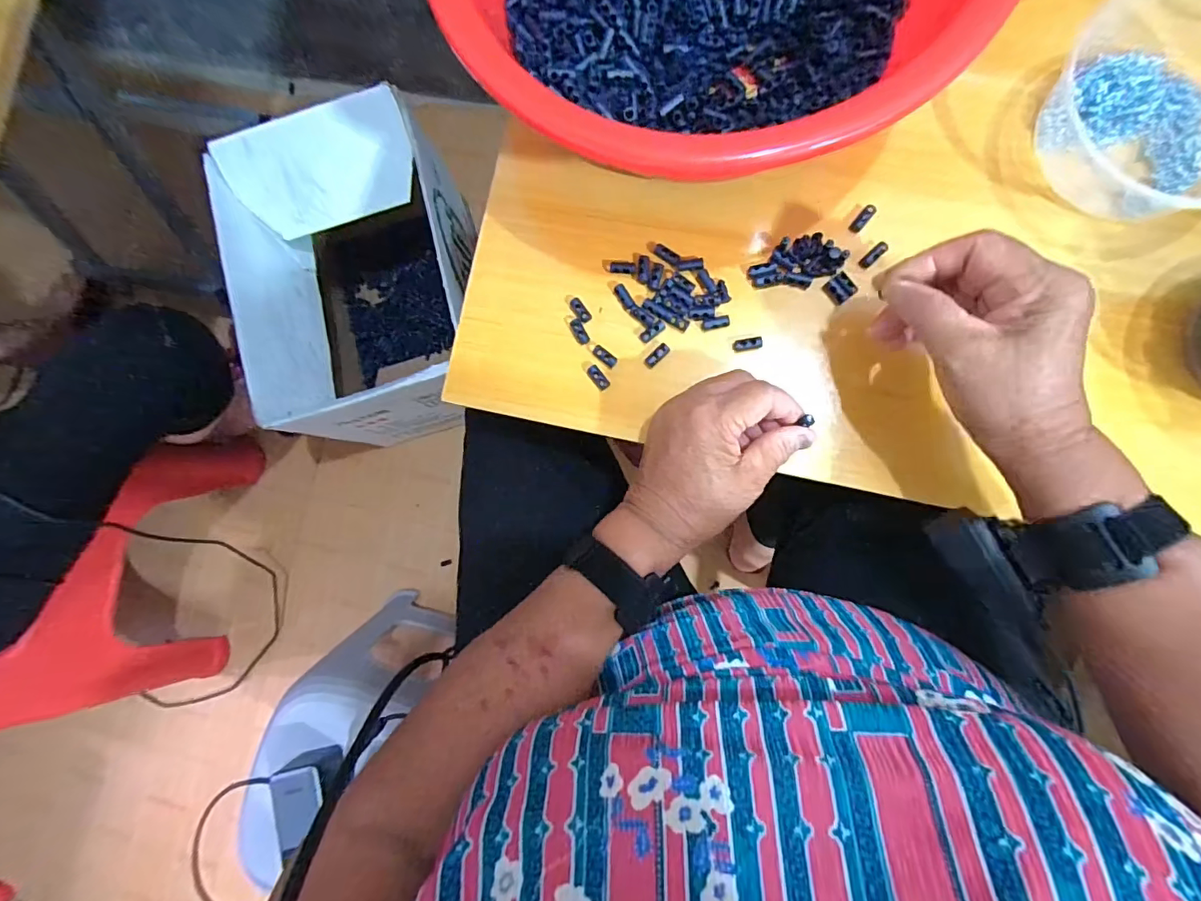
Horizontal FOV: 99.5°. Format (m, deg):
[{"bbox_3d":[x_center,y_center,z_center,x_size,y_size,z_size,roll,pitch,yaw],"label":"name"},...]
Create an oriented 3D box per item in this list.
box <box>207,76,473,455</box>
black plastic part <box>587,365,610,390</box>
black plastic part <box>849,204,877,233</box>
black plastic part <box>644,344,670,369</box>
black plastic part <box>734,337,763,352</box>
[{"bbox_3d":[-0.334,-0.238,0.797,0.294,0.284,0.408,-15,84,6],"label":"box"},{"bbox_3d":[-0.001,-0.053,0.369,0.010,0.004,0.019,-38,83,3],"label":"black plastic part"},{"bbox_3d":[0.184,-0.163,0.356,0.009,0.004,0.023,41,92,8],"label":"black plastic part"},{"bbox_3d":[0.041,-0.068,0.364,0.019,0.005,0.008,-40,82,3],"label":"black plastic part"},{"bbox_3d":[0.104,-0.075,0.358,0.020,0.006,0.009,-9,85,6],"label":"black plastic part"}]

